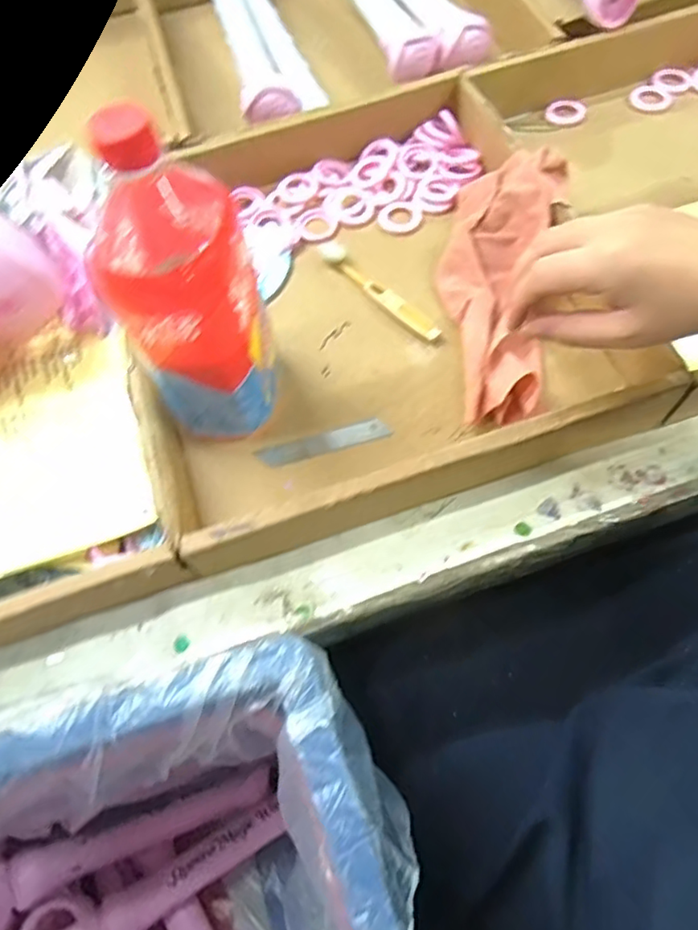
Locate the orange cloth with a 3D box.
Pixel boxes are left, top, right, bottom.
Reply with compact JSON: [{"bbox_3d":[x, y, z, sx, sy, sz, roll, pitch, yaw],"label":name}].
[{"bbox_3d":[0.118,-0.143,0.458,0.087,0.051,0.234,6,69,5],"label":"orange cloth"}]

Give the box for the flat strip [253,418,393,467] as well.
[{"bbox_3d":[-0.019,-0.016,0.435,0.097,0.004,0.017,-15,64,-3],"label":"flat strip"}]

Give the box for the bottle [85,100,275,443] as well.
[{"bbox_3d":[-0.090,-0.089,0.356,0.073,0.216,0.068,13,66,11],"label":"bottle"}]

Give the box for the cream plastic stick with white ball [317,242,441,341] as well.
[{"bbox_3d":[0.023,-0.150,0.494,0.018,0.008,0.142,-38,67,-13],"label":"cream plastic stick with white ball"}]

